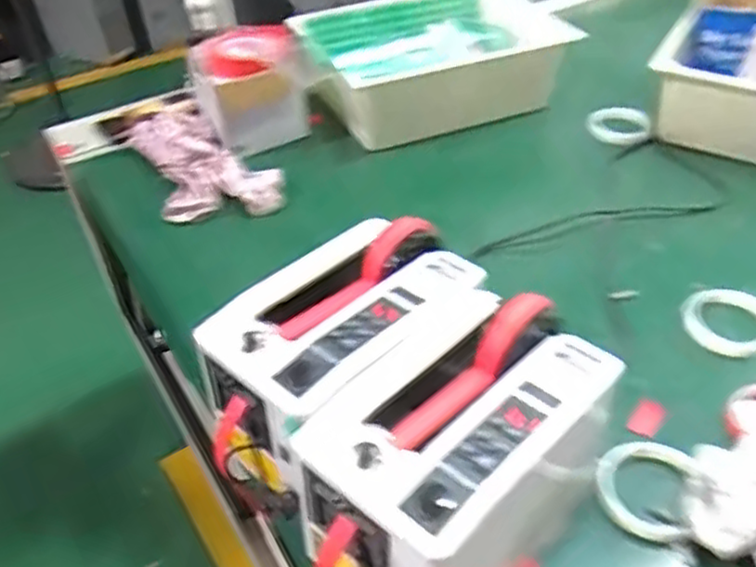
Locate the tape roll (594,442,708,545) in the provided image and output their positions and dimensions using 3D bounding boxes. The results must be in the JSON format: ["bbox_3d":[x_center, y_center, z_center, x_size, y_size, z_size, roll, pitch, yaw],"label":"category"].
[{"bbox_3d":[0.219,0.166,0.593,0.080,0.015,0.085,-10,44,10],"label":"tape roll"}]

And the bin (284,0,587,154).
[{"bbox_3d":[0.078,-0.361,1.168,0.397,0.109,0.299,-14,43,-12],"label":"bin"}]

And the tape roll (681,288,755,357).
[{"bbox_3d":[0.356,0.035,0.737,0.091,0.015,0.088,-8,44,7],"label":"tape roll"}]

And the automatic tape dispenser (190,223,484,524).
[{"bbox_3d":[-0.031,0.058,0.615,0.142,0.115,0.243,30,51,32],"label":"automatic tape dispenser"}]

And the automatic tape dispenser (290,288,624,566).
[{"bbox_3d":[0.055,0.138,0.541,0.141,0.147,0.240,31,52,33],"label":"automatic tape dispenser"}]

